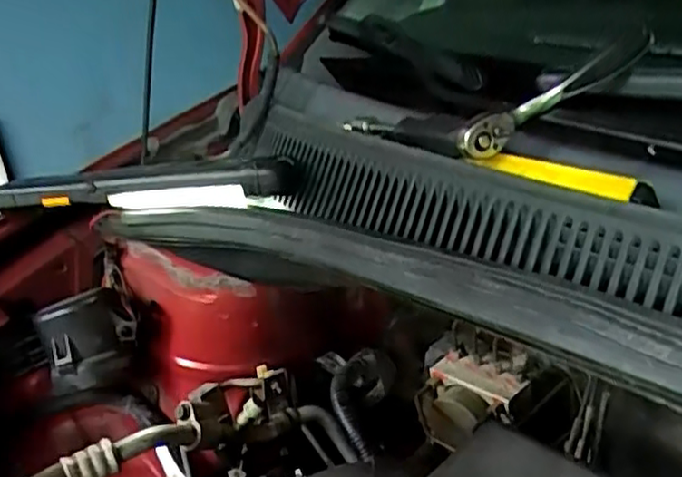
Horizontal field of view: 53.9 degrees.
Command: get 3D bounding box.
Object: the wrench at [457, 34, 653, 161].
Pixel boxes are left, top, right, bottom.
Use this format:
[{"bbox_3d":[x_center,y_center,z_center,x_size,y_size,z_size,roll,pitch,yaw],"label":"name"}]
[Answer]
[{"bbox_3d":[0.138,-0.093,0.424,0.138,0.026,0.016,-31,27,-1],"label":"wrench"}]

